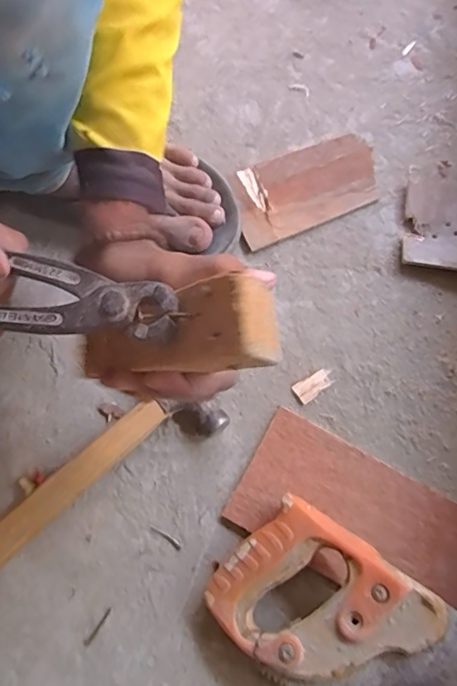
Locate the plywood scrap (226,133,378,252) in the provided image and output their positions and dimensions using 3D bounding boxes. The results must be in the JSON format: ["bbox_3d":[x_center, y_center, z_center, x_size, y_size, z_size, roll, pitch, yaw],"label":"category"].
[{"bbox_3d":[0.074,-0.154,0.503,0.152,0.011,0.086,-25,75,-6],"label":"plywood scrap"}]

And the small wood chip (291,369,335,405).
[{"bbox_3d":[0.074,0.037,0.451,0.033,0.004,0.019,-35,76,-8],"label":"small wood chip"}]

